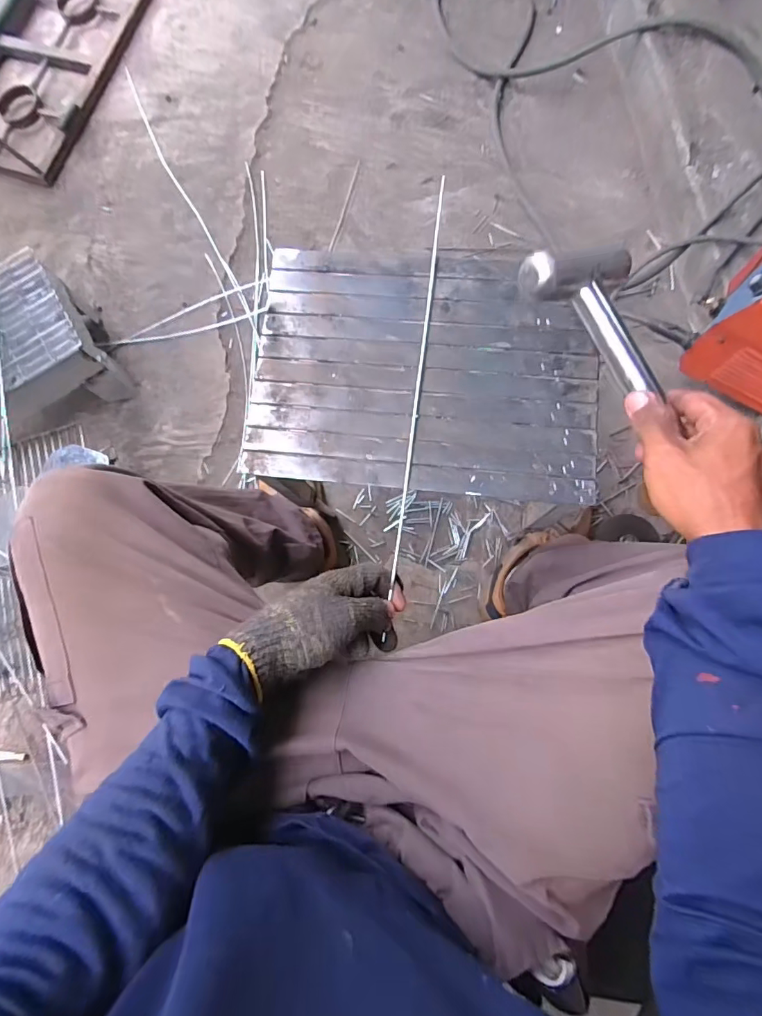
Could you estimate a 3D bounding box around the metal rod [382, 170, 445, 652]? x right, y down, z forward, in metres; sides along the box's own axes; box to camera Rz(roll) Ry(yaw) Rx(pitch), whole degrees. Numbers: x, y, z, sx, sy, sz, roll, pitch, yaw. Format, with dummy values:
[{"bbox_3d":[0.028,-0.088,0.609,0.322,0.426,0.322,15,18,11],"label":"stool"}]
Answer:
[{"bbox_3d":[0.042,-0.148,0.483,0.006,0.004,0.409,7,81,5],"label":"metal rod"}]

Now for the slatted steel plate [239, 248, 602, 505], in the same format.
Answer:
[{"bbox_3d":[0.042,-0.146,0.487,0.339,0.013,0.256,5,81,4],"label":"slatted steel plate"}]

